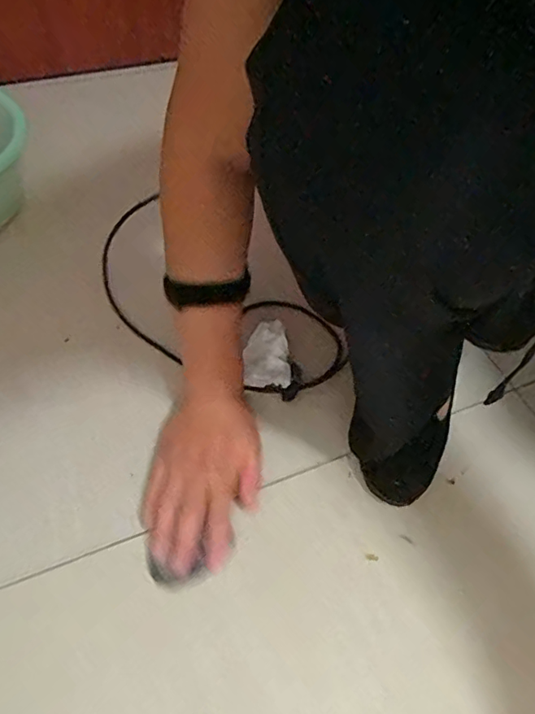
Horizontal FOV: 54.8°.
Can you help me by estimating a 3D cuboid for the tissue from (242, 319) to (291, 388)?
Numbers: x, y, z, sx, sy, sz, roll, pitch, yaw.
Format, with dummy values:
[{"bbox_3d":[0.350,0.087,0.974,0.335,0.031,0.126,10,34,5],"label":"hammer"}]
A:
[{"bbox_3d":[-0.002,-0.002,0.548,0.047,0.048,0.071,0,55,-3],"label":"tissue"}]

